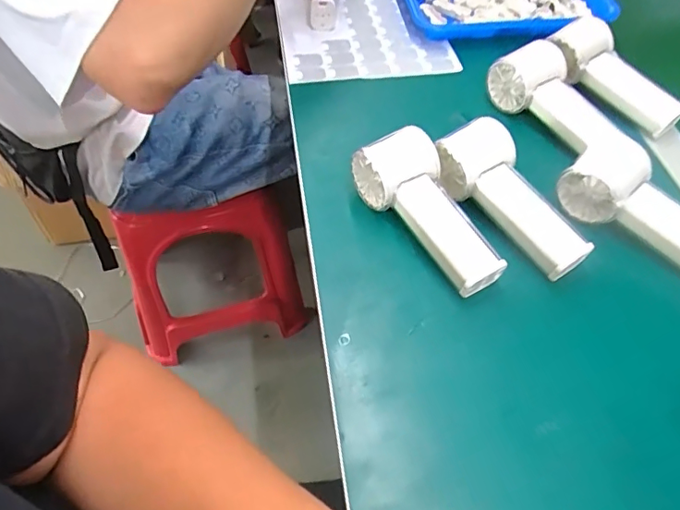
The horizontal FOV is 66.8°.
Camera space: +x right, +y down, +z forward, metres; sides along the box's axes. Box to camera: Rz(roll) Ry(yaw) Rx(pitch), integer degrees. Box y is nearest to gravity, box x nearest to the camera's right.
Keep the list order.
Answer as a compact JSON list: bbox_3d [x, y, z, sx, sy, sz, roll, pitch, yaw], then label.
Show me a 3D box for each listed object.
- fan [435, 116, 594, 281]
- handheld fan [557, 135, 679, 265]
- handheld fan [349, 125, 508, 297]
[{"bbox_3d":[0.147,-0.051,0.434,0.066,0.048,0.153,-34,62,-24],"label":"fan"},{"bbox_3d":[0.263,-0.032,0.431,0.063,0.051,0.151,-38,64,-26],"label":"handheld fan"},{"bbox_3d":[0.075,-0.037,0.431,0.061,0.058,0.149,-29,60,-21],"label":"handheld fan"}]

